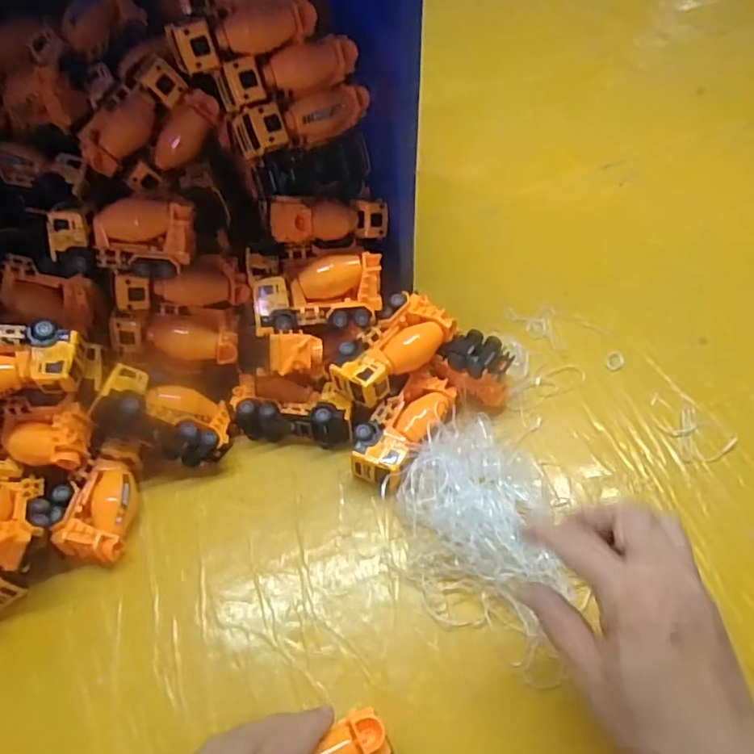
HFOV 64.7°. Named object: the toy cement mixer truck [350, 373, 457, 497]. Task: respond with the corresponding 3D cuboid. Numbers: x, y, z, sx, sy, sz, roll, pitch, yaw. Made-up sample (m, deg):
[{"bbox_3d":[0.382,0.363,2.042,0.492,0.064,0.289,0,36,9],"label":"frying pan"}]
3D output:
[{"bbox_3d":[0.020,0.044,0.486,0.046,0.036,0.110,29,61,19],"label":"toy cement mixer truck"}]

